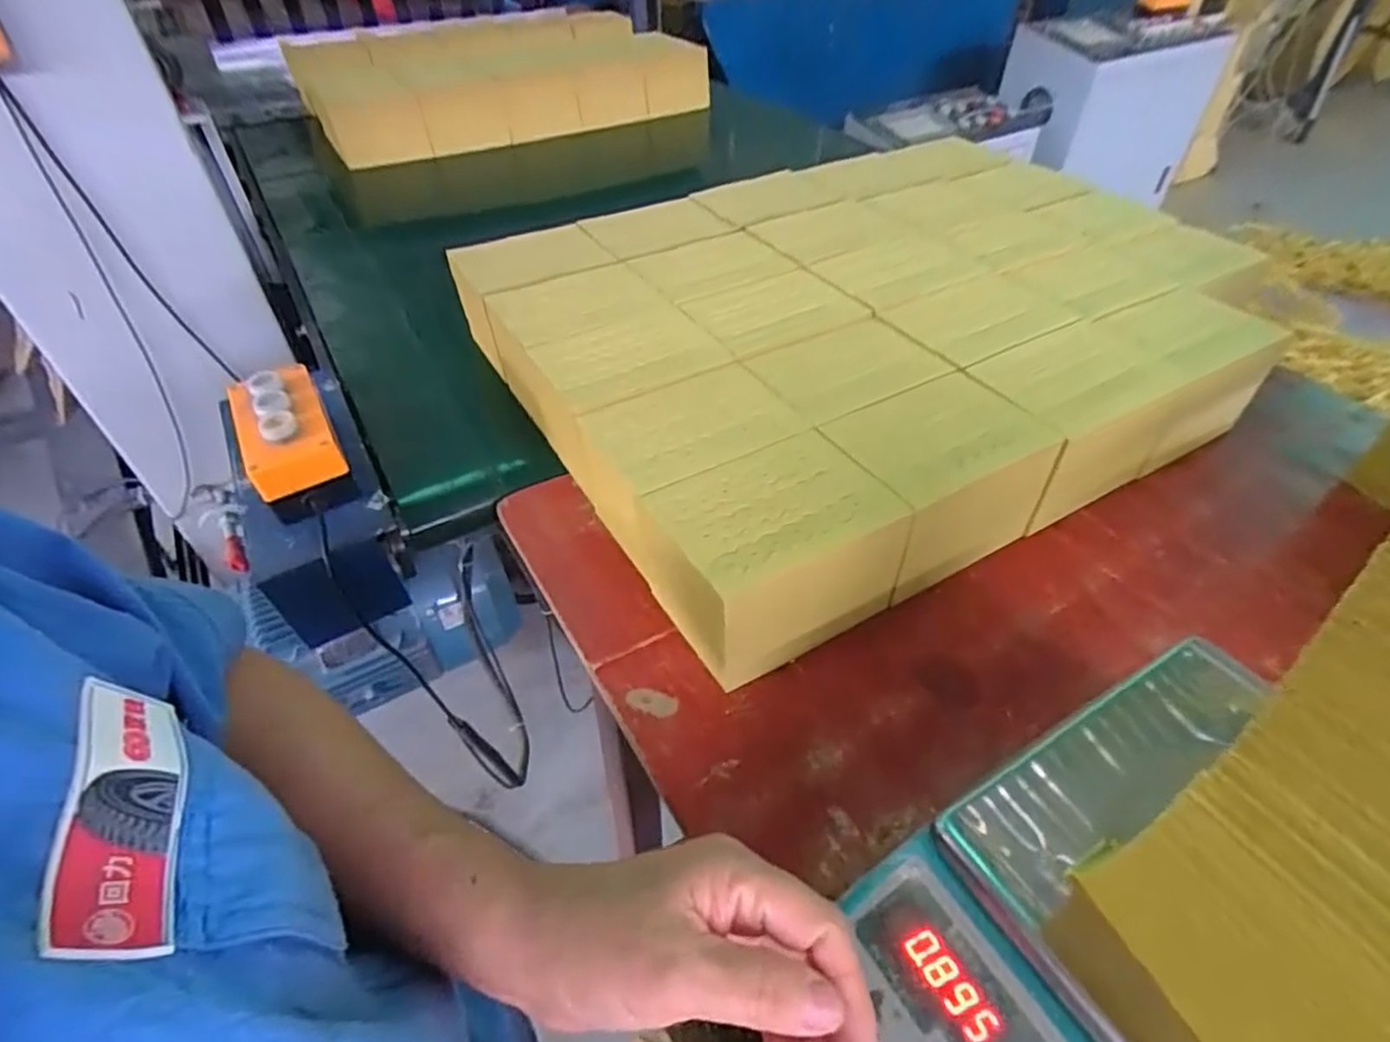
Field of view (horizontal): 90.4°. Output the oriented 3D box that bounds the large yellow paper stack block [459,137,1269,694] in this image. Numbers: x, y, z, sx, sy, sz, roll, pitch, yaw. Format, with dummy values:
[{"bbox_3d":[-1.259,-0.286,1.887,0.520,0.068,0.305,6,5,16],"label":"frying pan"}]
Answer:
[{"bbox_3d":[0.198,-0.221,0.779,0.786,0.116,0.585,-22,51,-21],"label":"large yellow paper stack block"}]

